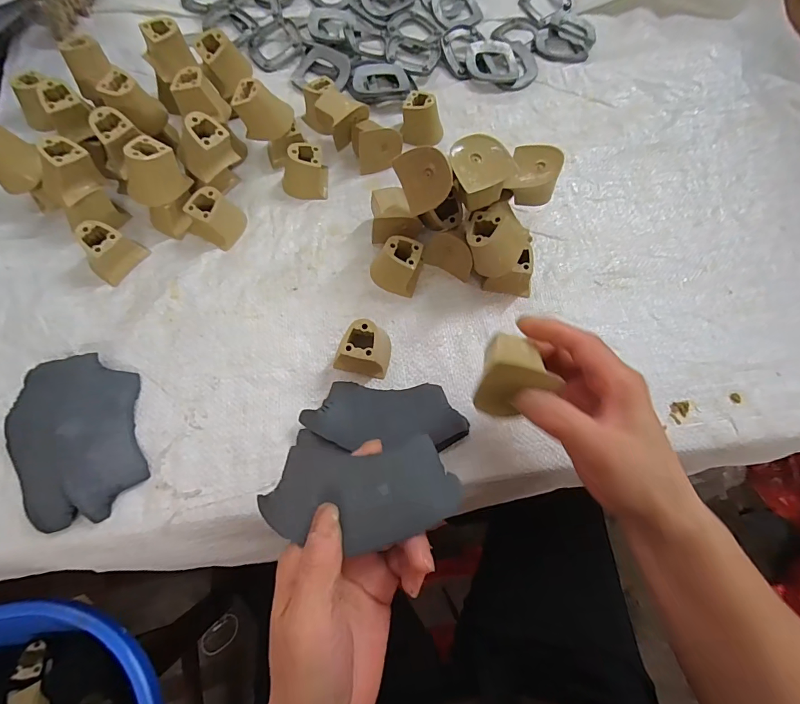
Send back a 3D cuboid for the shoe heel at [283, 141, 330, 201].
[{"bbox_3d":[-0.093,-0.174,0.390,0.042,0.037,0.038,-4,69,-4],"label":"shoe heel"}]

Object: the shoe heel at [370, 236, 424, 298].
[{"bbox_3d":[-0.005,-0.078,0.358,0.042,0.037,0.036,14,69,3],"label":"shoe heel"}]

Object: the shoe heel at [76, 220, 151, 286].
[{"bbox_3d":[-0.252,-0.089,0.349,0.029,0.038,0.043,31,71,9],"label":"shoe heel"}]

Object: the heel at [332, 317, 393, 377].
[{"bbox_3d":[-0.029,-0.007,0.330,0.041,0.037,0.043,12,69,2],"label":"heel"}]

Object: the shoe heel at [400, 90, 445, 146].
[{"bbox_3d":[0.025,-0.244,0.421,0.042,0.031,0.038,11,69,2],"label":"shoe heel"}]

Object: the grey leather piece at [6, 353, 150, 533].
[{"bbox_3d":[-0.240,0.061,0.301,0.083,0.018,0.124,-17,71,-9],"label":"grey leather piece"}]

